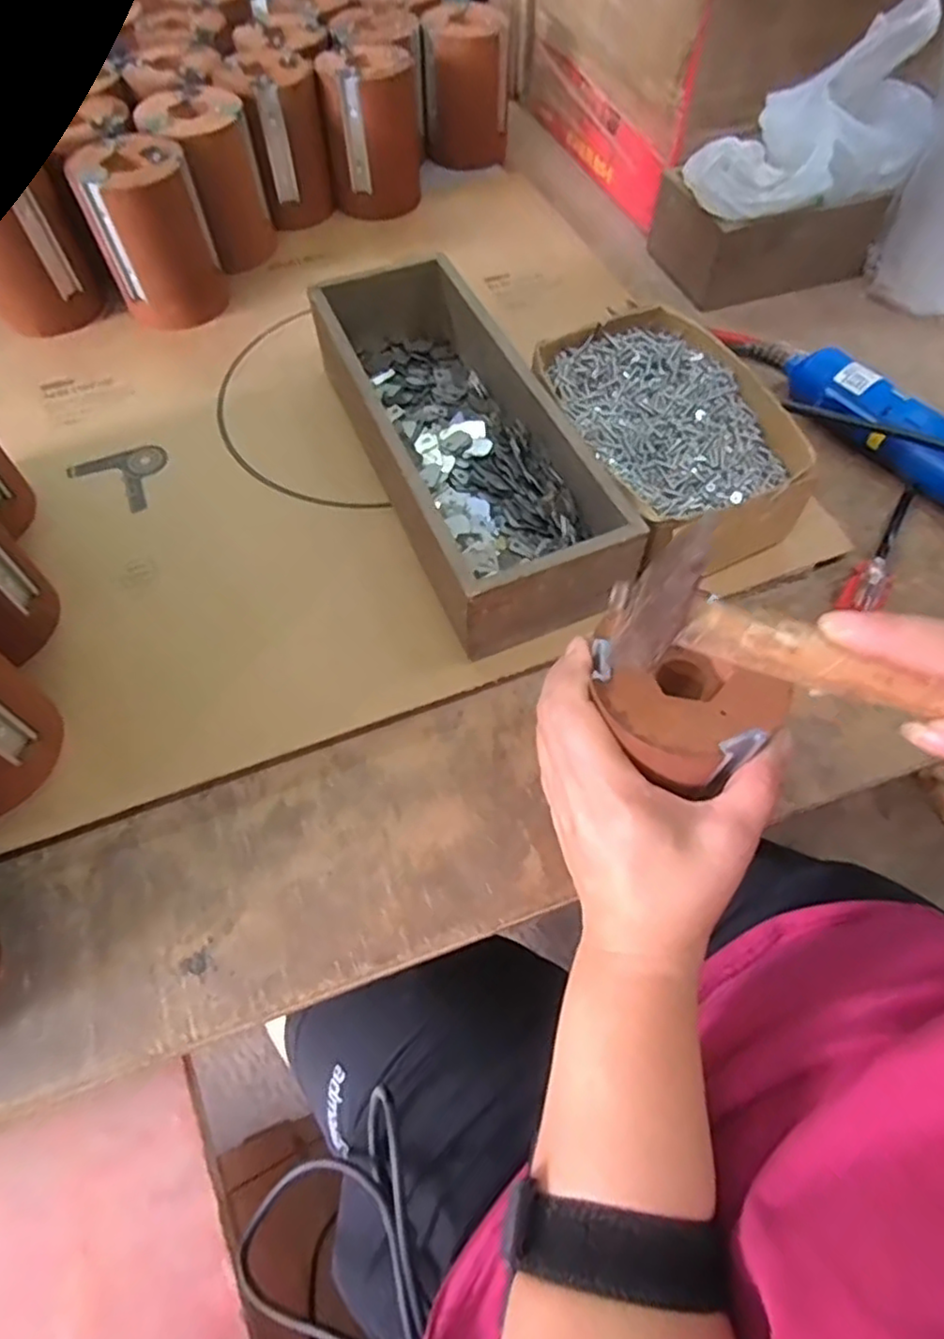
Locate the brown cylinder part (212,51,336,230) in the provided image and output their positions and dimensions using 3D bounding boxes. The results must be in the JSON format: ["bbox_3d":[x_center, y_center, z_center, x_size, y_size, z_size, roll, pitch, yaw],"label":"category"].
[{"bbox_3d":[-0.162,-0.443,0.554,0.072,0.098,0.075,-23,63,-12],"label":"brown cylinder part"}]

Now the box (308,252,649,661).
[{"bbox_3d":[-0.012,-0.148,0.411,0.101,0.067,0.292,-22,63,-11],"label":"box"}]

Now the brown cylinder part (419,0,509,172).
[{"bbox_3d":[-0.005,-0.541,0.613,0.077,0.104,0.071,-1,61,0],"label":"brown cylinder part"}]

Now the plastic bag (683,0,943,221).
[{"bbox_3d":[0.255,-0.401,0.469,0.188,0.096,0.081,-23,63,-12],"label":"plastic bag"}]

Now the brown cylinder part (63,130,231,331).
[{"bbox_3d":[-0.237,-0.325,0.490,0.081,0.098,0.076,-23,63,-12],"label":"brown cylinder part"}]

